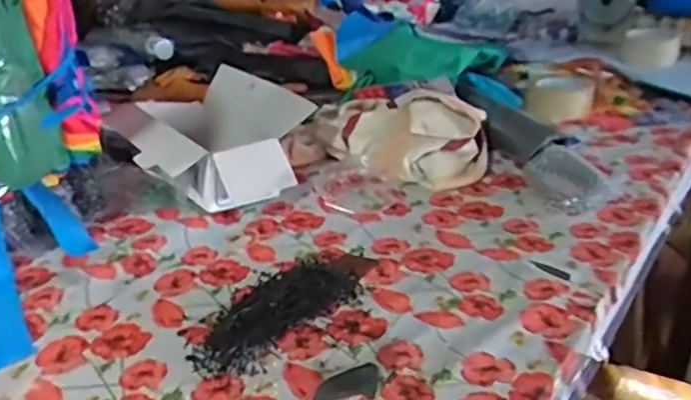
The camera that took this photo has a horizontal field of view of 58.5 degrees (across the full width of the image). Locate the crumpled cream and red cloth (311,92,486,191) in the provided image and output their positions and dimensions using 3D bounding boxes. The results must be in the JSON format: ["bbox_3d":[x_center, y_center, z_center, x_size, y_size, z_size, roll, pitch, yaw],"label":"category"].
[{"bbox_3d":[0.073,-0.097,0.885,0.261,0.076,0.158,15,32,30],"label":"crumpled cream and red cloth"}]

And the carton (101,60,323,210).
[{"bbox_3d":[-0.183,-0.085,0.849,0.227,0.105,0.271,-17,31,-28],"label":"carton"}]

